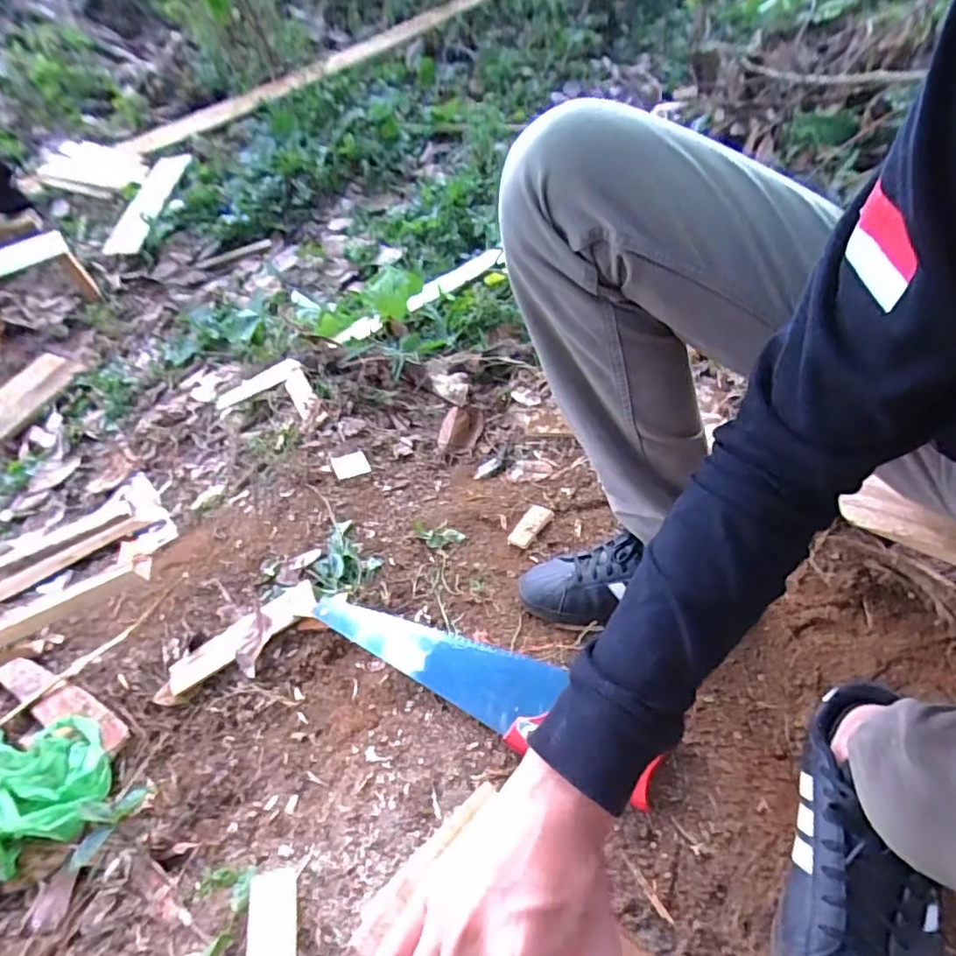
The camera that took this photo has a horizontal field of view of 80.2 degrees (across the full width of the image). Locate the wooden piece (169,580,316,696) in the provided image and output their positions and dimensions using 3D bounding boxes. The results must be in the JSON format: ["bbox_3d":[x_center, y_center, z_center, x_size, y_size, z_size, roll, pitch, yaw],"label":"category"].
[{"bbox_3d":[-0.315,0.212,0.759,0.217,0.015,0.054,-32,59,1],"label":"wooden piece"}]

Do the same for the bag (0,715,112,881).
[{"bbox_3d":[-0.499,0.343,0.642,0.124,0.085,0.162,-36,61,-17],"label":"bag"}]

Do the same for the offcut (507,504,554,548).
[{"bbox_3d":[0.076,0.067,0.806,0.036,0.013,0.080,27,51,21],"label":"offcut"}]

